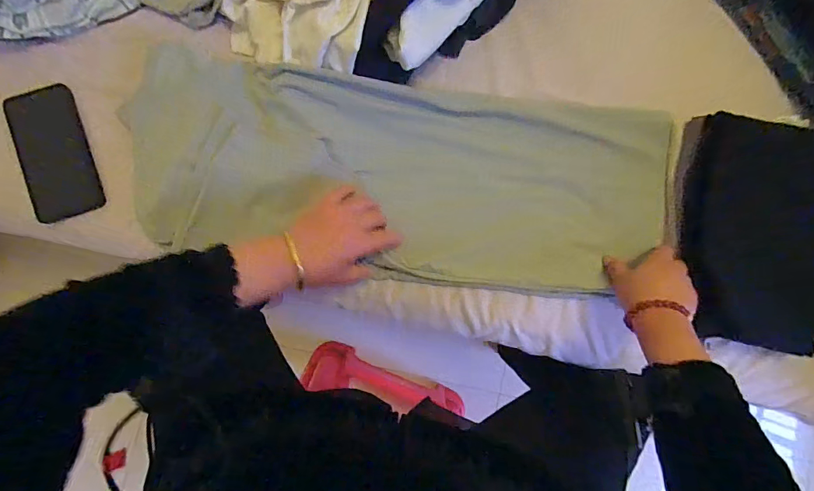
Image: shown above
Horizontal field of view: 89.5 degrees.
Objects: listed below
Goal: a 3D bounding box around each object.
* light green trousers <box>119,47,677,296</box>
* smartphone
[{"bbox_3d":[-0.004,-0.081,0.507,0.639,0.065,0.238,8,87,-4],"label":"light green trousers"},{"bbox_3d":[-0.433,-0.114,0.502,0.076,0.009,0.157,-18,86,-4],"label":"smartphone"}]

